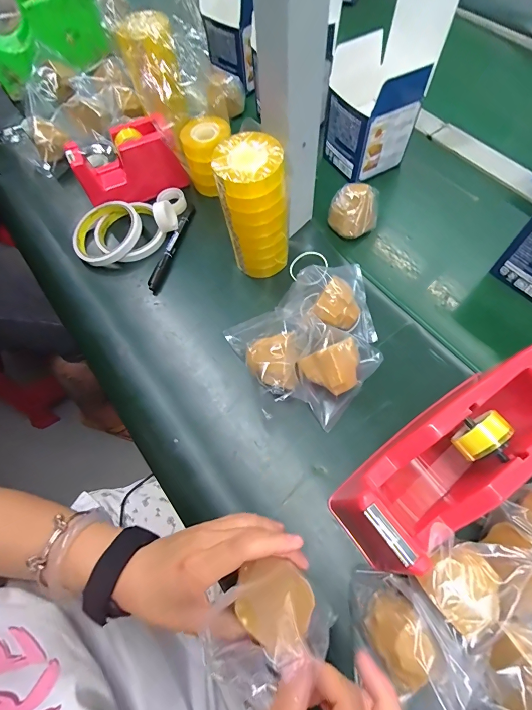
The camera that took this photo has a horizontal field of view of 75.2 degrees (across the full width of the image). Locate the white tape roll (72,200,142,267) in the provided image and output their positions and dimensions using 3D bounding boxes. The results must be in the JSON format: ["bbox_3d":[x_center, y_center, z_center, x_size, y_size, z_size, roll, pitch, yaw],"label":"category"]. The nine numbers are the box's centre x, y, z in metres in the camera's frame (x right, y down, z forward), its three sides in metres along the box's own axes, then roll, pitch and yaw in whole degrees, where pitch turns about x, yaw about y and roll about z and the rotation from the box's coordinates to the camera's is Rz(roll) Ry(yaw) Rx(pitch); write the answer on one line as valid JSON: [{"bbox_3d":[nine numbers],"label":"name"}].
[{"bbox_3d":[-0.203,-0.156,0.441,0.088,0.016,0.082,-3,75,10],"label":"white tape roll"}]

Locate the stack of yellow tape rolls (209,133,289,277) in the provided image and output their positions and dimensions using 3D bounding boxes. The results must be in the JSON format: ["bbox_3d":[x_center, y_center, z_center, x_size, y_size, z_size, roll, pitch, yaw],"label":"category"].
[{"bbox_3d":[-0.011,-0.144,0.358,0.064,0.138,0.055,-5,65,1],"label":"stack of yellow tape rolls"}]

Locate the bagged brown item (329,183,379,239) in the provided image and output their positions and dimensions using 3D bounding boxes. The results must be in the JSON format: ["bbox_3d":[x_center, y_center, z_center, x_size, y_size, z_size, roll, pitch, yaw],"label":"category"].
[{"bbox_3d":[0.110,-0.178,0.431,0.054,0.055,0.050,-1,65,3],"label":"bagged brown item"}]

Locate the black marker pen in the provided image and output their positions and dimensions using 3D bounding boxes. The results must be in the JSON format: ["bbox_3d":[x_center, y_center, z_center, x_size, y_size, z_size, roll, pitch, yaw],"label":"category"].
[{"bbox_3d":[-0.121,-0.140,0.444,0.013,0.012,0.138,14,67,9],"label":"black marker pen"}]

